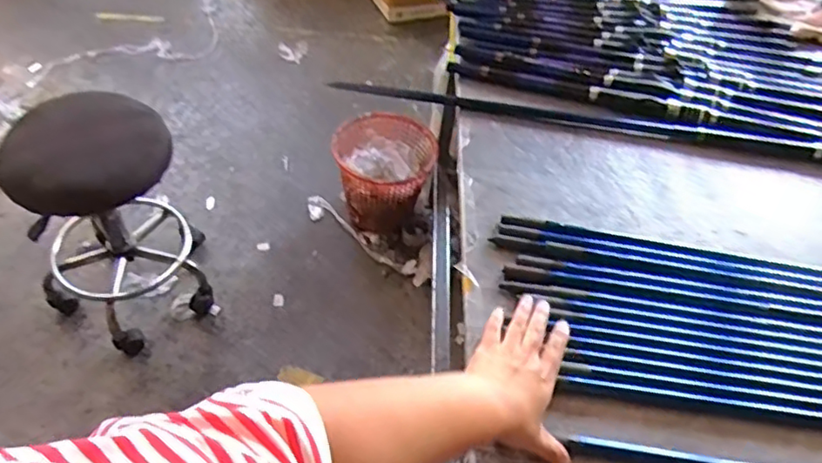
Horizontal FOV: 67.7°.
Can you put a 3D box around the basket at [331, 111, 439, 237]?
[{"bbox_3d":[-0.073,-0.156,1.712,0.276,0.241,0.249,1,49,-6],"label":"basket"}]

